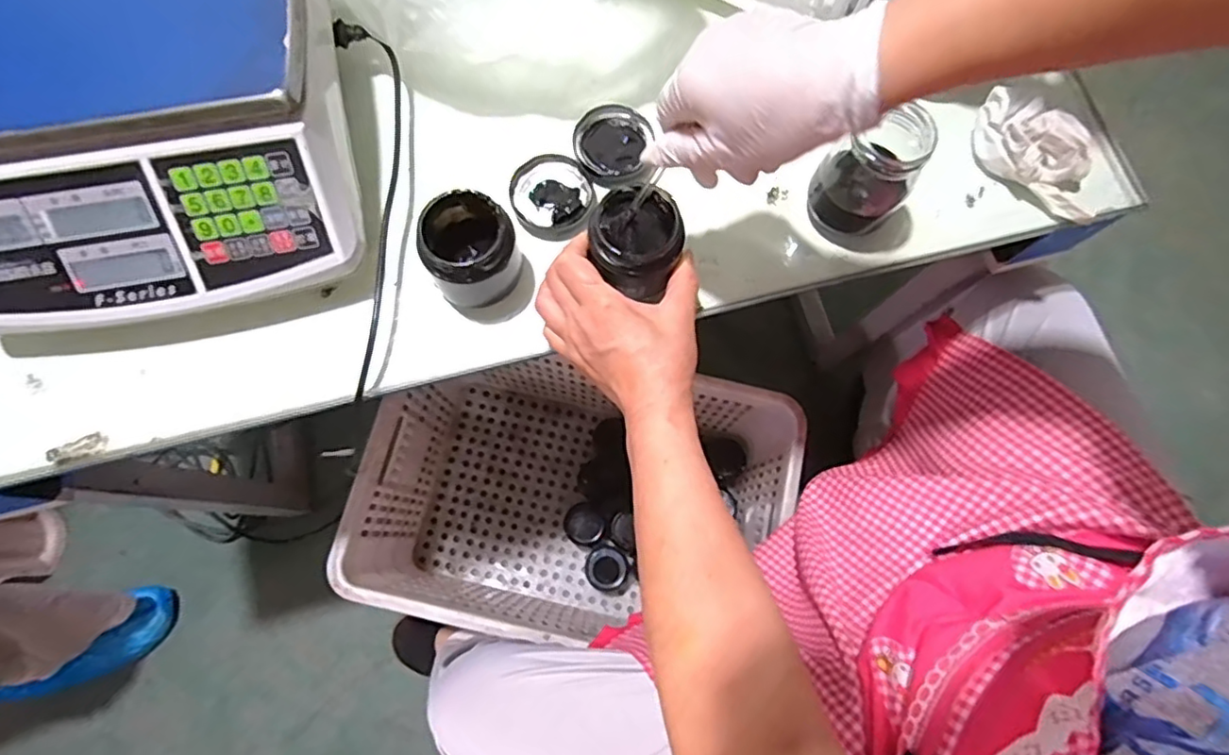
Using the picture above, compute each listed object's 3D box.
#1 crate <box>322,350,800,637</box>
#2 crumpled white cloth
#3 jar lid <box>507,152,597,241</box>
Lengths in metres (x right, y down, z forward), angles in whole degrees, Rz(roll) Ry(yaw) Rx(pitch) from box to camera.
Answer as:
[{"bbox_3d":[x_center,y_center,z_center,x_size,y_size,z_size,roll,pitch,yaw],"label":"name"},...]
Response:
[{"bbox_3d":[-0.054,0.168,0.890,0.535,0.294,0.364,9,74,0],"label":"crate"},{"bbox_3d":[0.337,-0.177,0.488,0.098,0.036,0.076,18,75,3],"label":"crumpled white cloth"},{"bbox_3d":[-0.048,-0.143,0.486,0.065,0.009,0.067,1,74,-2],"label":"jar lid"}]

